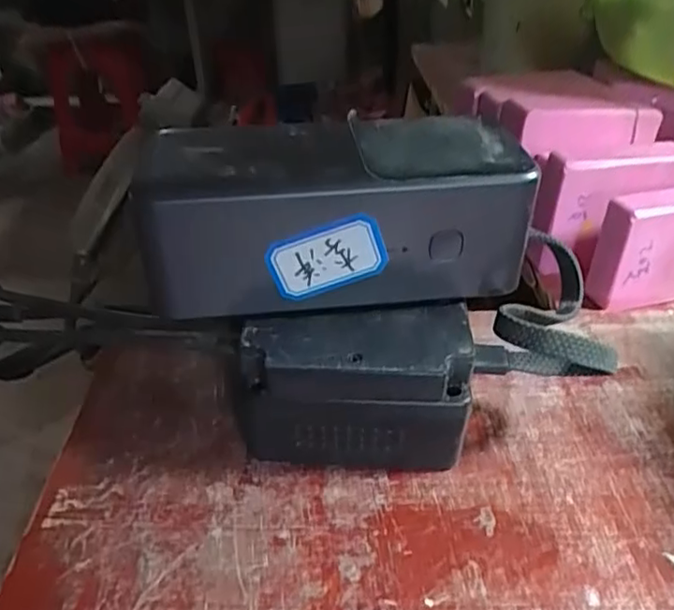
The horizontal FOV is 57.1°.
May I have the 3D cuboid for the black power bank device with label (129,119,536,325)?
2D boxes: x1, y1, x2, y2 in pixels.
[{"bbox_3d":[-0.001,-0.033,0.214,0.125,0.055,0.046,-7,37,-7],"label":"black power bank device with label"}]

